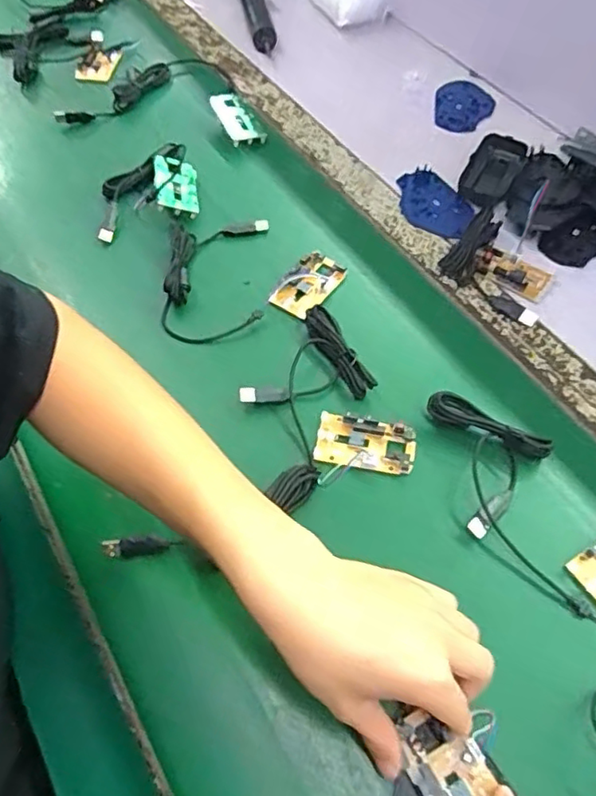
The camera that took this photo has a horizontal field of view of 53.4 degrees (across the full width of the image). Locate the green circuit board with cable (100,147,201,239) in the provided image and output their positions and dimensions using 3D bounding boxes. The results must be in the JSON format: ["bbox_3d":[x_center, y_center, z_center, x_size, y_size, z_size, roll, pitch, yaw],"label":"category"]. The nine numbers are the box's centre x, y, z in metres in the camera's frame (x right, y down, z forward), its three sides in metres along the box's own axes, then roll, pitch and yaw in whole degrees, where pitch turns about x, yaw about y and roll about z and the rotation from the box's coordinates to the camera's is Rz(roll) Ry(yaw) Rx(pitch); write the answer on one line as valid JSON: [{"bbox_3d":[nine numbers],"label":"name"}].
[{"bbox_3d":[-0.161,-0.226,0.639,0.100,0.026,0.121,-8,57,-5],"label":"green circuit board with cable"}]

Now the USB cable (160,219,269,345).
[{"bbox_3d":[-0.080,-0.121,0.567,0.097,0.029,0.149,-2,57,-1],"label":"USB cable"}]

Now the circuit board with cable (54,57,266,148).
[{"bbox_3d":[-0.146,-0.390,0.745,0.245,0.023,0.176,11,57,7],"label":"circuit board with cable"}]

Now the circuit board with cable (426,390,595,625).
[{"bbox_3d":[0.176,0.078,0.439,0.211,0.027,0.091,35,64,21],"label":"circuit board with cable"}]

